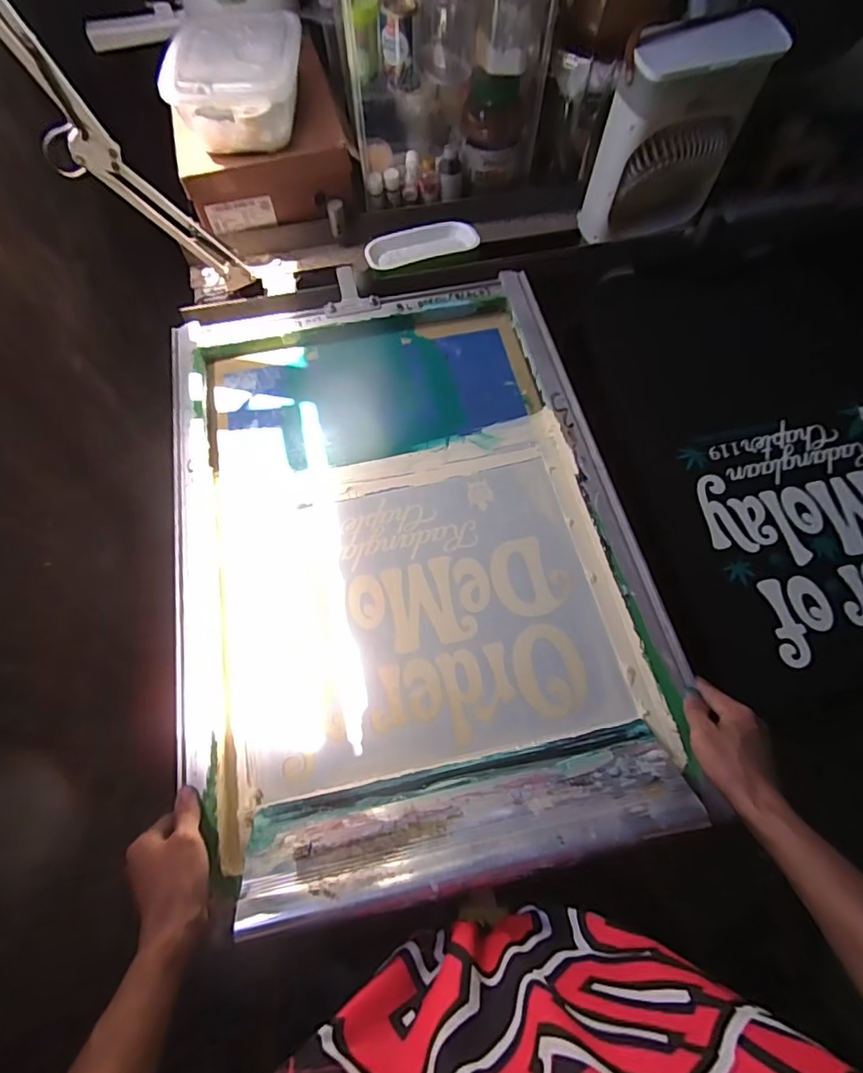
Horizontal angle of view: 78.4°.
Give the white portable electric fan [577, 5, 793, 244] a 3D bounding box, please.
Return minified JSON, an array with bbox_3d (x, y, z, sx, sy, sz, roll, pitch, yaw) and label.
[{"bbox_3d":[0.360,-0.588,0.786,0.194,0.247,0.083,-12,65,-4],"label":"white portable electric fan"}]

